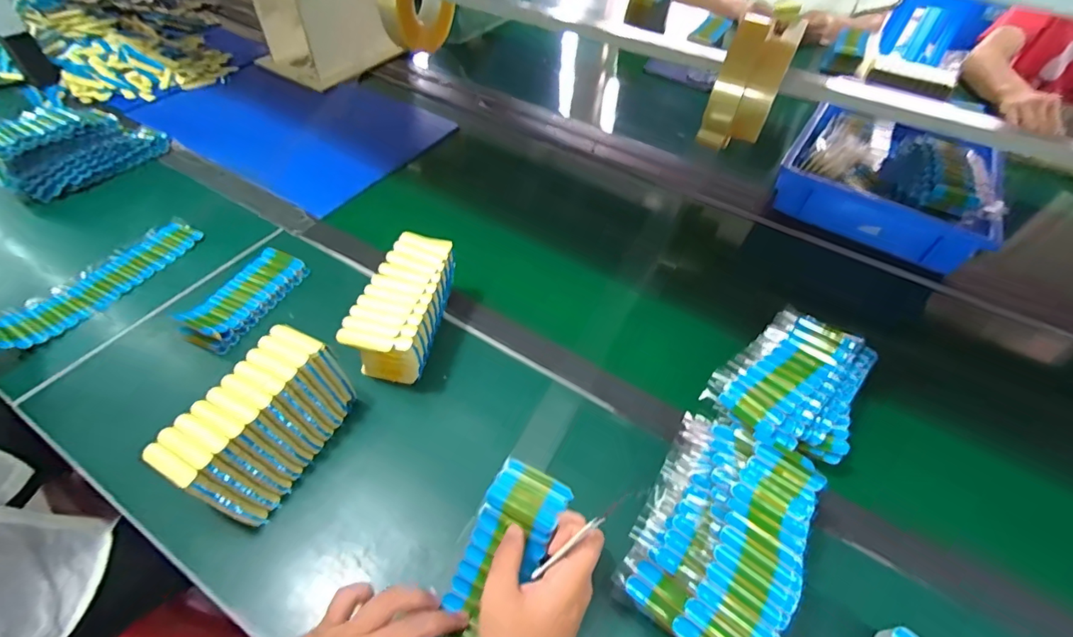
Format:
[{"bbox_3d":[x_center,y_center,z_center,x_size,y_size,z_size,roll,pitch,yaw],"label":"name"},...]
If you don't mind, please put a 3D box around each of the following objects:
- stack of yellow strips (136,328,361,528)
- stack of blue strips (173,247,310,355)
[{"bbox_3d":[-0.261,0.099,0.475,0.088,0.098,0.163,22,52,14],"label":"stack of yellow strips"},{"bbox_3d":[-0.365,-0.030,0.616,0.076,0.028,0.161,22,52,15],"label":"stack of blue strips"}]

